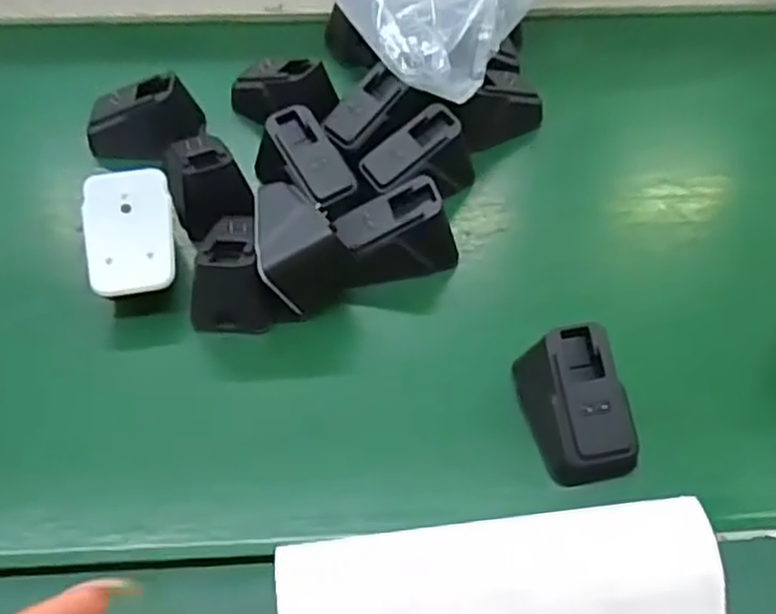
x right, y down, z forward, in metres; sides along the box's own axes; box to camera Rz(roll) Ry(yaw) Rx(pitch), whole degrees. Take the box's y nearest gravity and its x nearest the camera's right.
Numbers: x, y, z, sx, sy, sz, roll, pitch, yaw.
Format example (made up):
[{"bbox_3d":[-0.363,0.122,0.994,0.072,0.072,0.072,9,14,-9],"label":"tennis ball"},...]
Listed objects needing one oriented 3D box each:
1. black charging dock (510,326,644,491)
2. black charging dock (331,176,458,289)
[{"bbox_3d":[0.086,0.044,0.328,0.043,0.034,0.064,-11,54,-9],"label":"black charging dock"},{"bbox_3d":[0.005,-0.041,0.396,0.063,0.041,0.039,-11,54,-9],"label":"black charging dock"}]

